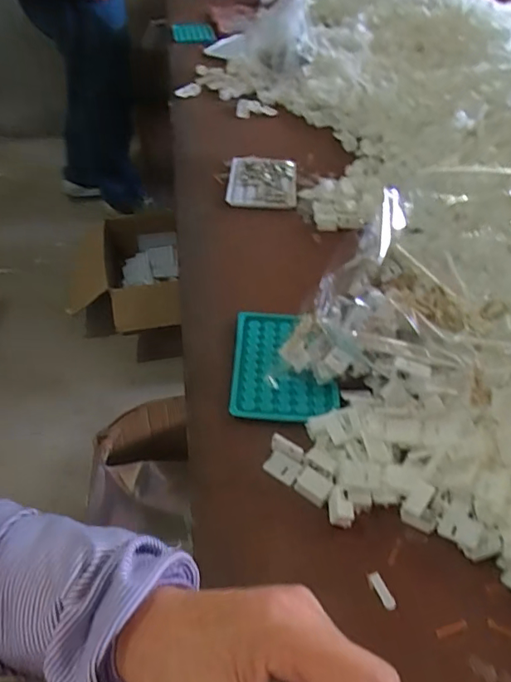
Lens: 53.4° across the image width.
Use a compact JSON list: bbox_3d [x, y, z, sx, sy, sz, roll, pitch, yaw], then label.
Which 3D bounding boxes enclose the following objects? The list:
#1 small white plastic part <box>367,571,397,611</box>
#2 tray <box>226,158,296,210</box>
[{"bbox_3d":[0.086,0.168,0.341,0.008,0.004,0.024,-17,47,-18],"label":"small white plastic part"},{"bbox_3d":[0.011,-0.229,0.726,0.095,0.015,0.123,4,45,1],"label":"tray"}]

